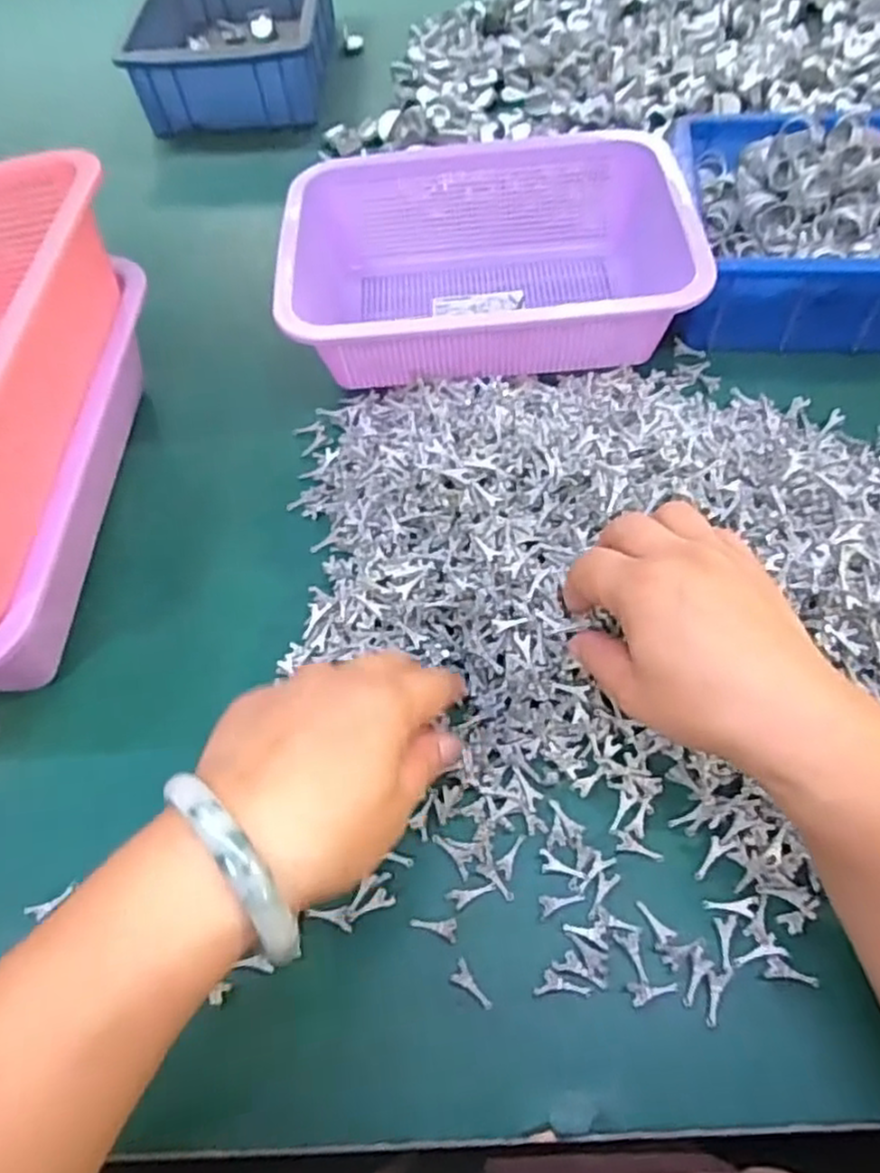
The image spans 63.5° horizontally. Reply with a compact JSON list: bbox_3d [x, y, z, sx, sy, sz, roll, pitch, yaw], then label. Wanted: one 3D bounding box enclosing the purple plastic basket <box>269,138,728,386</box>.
[{"bbox_3d":[0.028,-0.244,0.516,0.258,0.080,0.231,-5,59,1],"label":"purple plastic basket"}]

